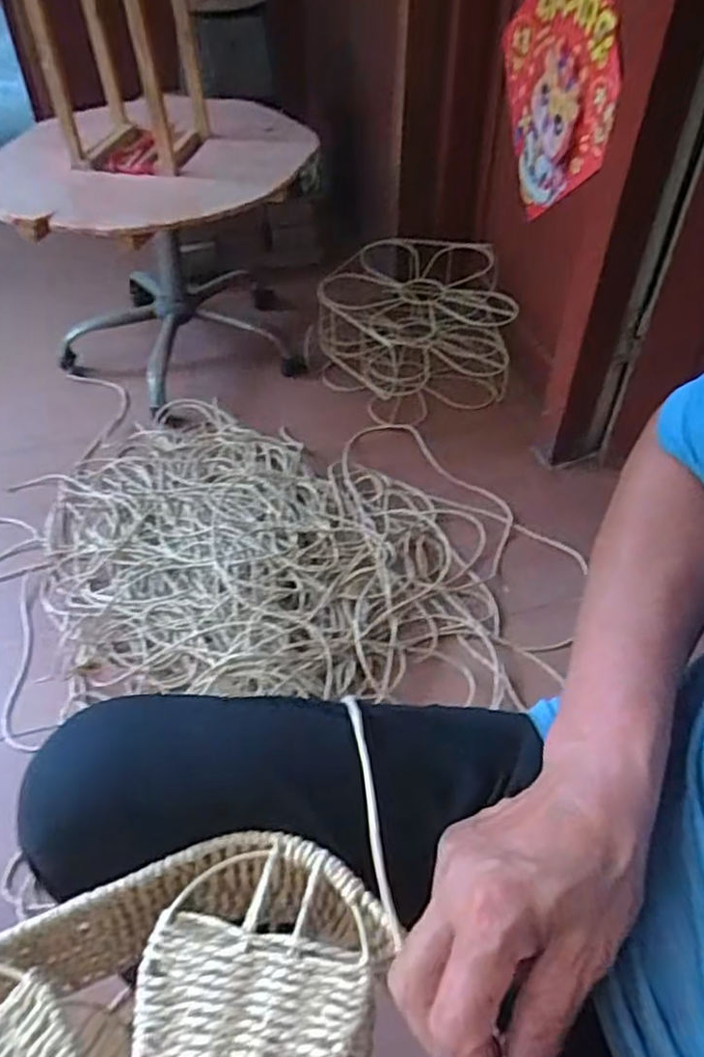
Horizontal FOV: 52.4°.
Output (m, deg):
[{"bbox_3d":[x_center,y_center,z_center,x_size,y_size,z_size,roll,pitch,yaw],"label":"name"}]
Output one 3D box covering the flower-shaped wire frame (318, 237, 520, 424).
[{"bbox_3d":[0.110,-0.397,1.407,0.354,0.216,0.301,-13,50,-12],"label":"flower-shaped wire frame"}]

